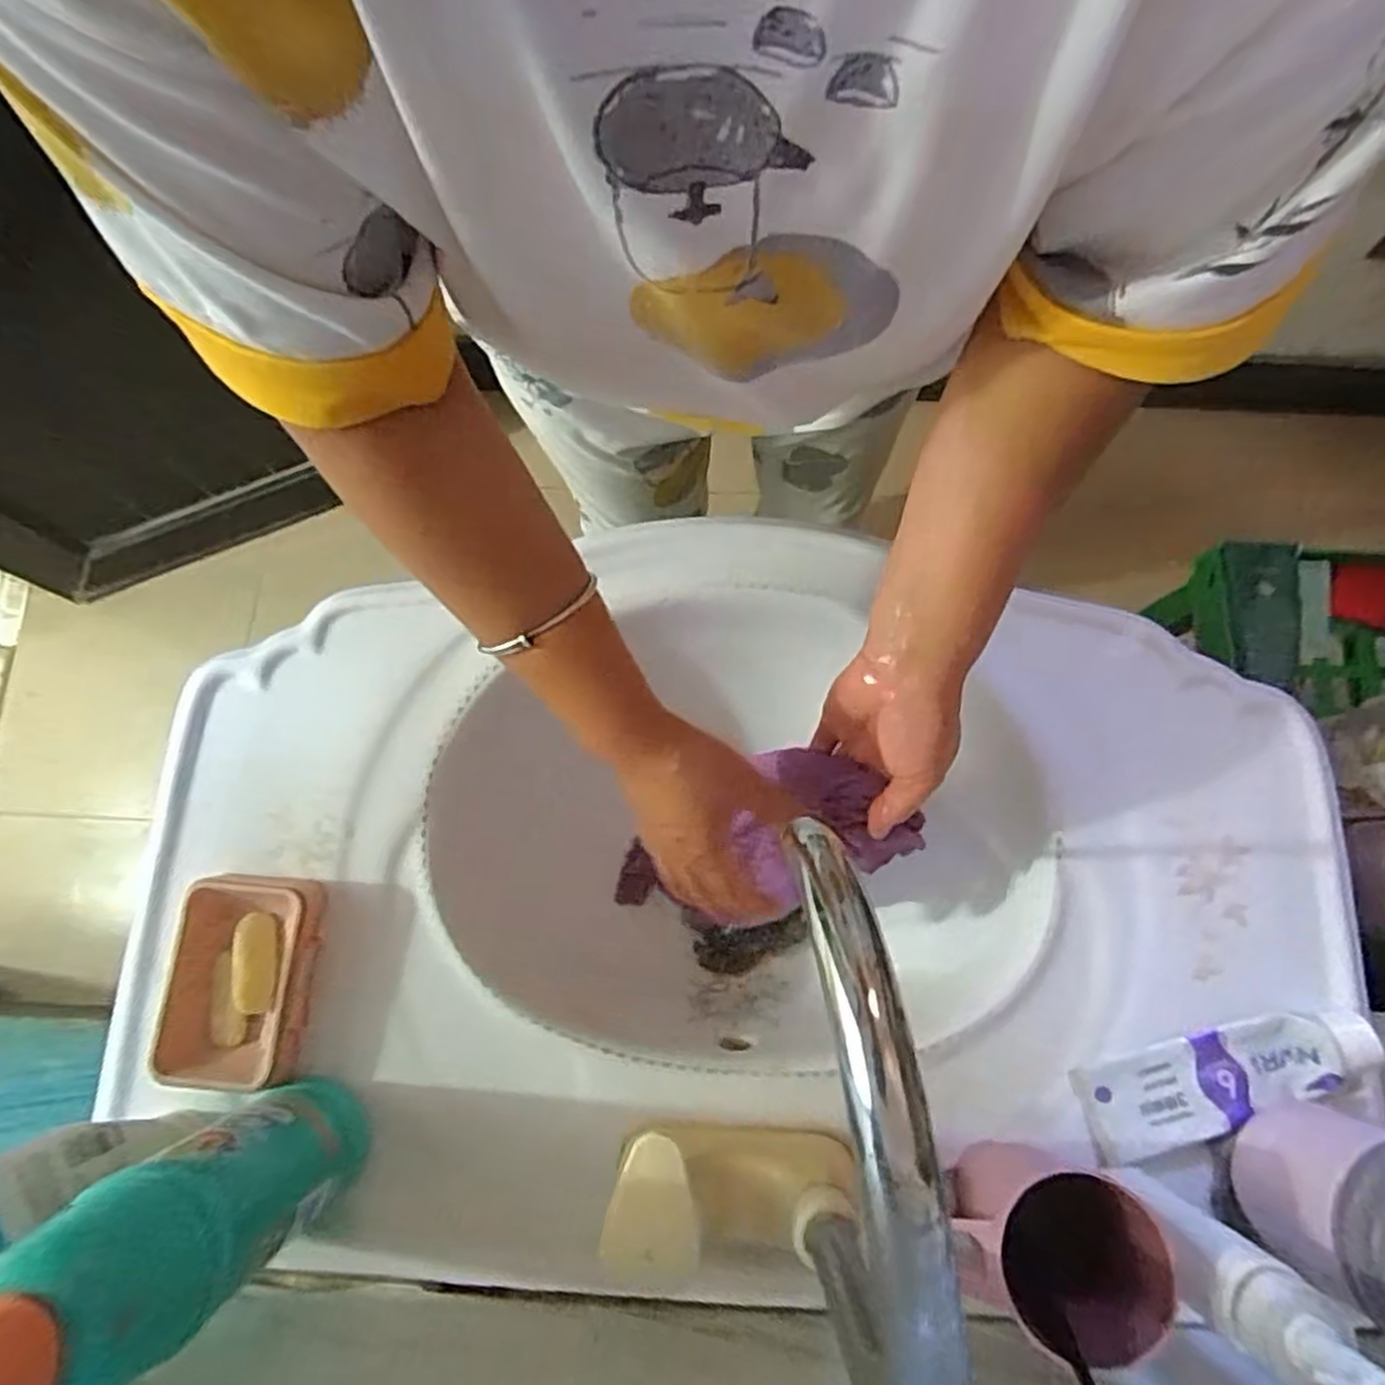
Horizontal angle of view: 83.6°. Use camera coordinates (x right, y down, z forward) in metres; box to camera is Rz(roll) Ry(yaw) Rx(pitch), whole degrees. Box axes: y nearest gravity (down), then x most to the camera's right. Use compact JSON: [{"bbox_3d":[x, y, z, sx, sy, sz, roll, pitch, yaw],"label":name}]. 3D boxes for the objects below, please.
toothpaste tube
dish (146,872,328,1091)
[{"bbox_3d":[0.317,0.230,0.458,0.169,0.025,0.050,-15,76,-3],"label":"toothpaste tube"},{"bbox_3d":[-0.276,0.174,0.471,0.084,0.028,0.118,5,76,2],"label":"dish"}]

